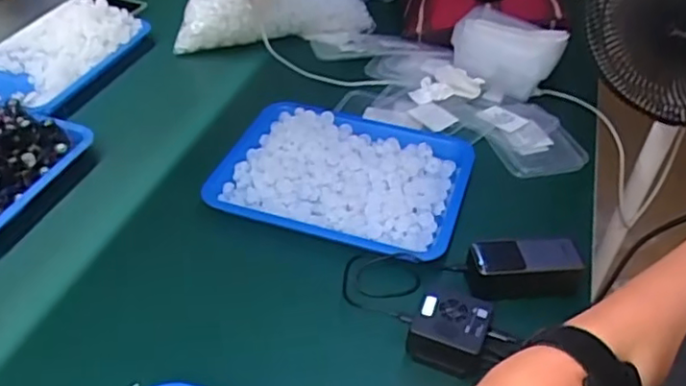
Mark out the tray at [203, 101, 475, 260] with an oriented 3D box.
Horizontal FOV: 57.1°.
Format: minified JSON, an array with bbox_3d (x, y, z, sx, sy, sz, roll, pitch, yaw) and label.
[{"bbox_3d":[0.004,-0.036,0.874,0.330,0.036,0.259,13,42,11],"label":"tray"}]

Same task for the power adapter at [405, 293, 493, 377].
[{"bbox_3d":[0.115,0.152,0.686,0.077,0.060,0.072,17,43,15],"label":"power adapter"}]

